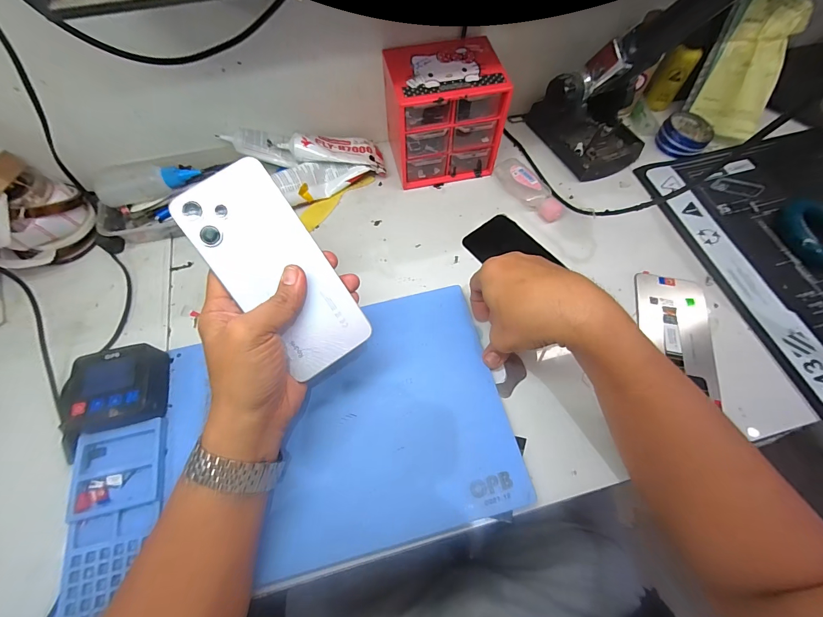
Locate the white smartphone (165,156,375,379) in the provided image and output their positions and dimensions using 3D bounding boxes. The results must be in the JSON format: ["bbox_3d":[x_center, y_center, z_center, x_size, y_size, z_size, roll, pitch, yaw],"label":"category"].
[{"bbox_3d":[-0.105,-0.028,0.278,0.075,0.005,0.167,-34,98,-7],"label":"white smartphone"}]

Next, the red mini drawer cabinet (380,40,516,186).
[{"bbox_3d":[0.037,-0.233,0.438,0.133,0.122,0.106,-10,63,-3],"label":"red mini drawer cabinet"}]

